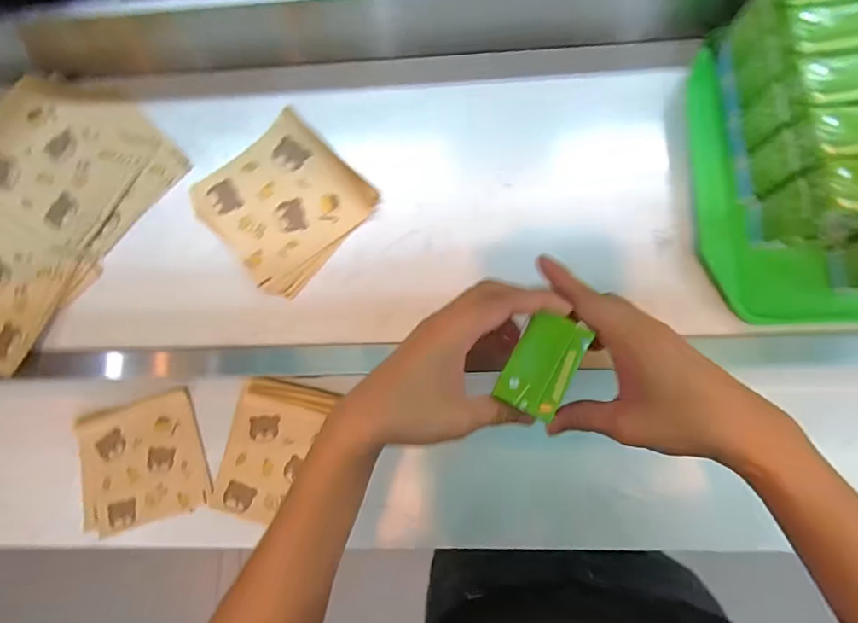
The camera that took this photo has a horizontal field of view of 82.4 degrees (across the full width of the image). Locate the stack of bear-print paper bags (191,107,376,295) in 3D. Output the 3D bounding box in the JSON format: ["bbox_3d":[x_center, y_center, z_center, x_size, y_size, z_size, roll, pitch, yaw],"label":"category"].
[{"bbox_3d":[-0.151,-0.113,0.502,0.151,0.016,0.144,44,87,9],"label":"stack of bear-print paper bags"}]

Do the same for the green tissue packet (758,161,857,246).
[{"bbox_3d":[0.326,-0.085,0.393,0.065,0.092,0.046,-5,82,4],"label":"green tissue packet"}]

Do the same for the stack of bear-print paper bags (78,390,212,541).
[{"bbox_3d":[-0.350,0.181,0.589,0.152,0.018,0.145,-16,81,2],"label":"stack of bear-print paper bags"}]

